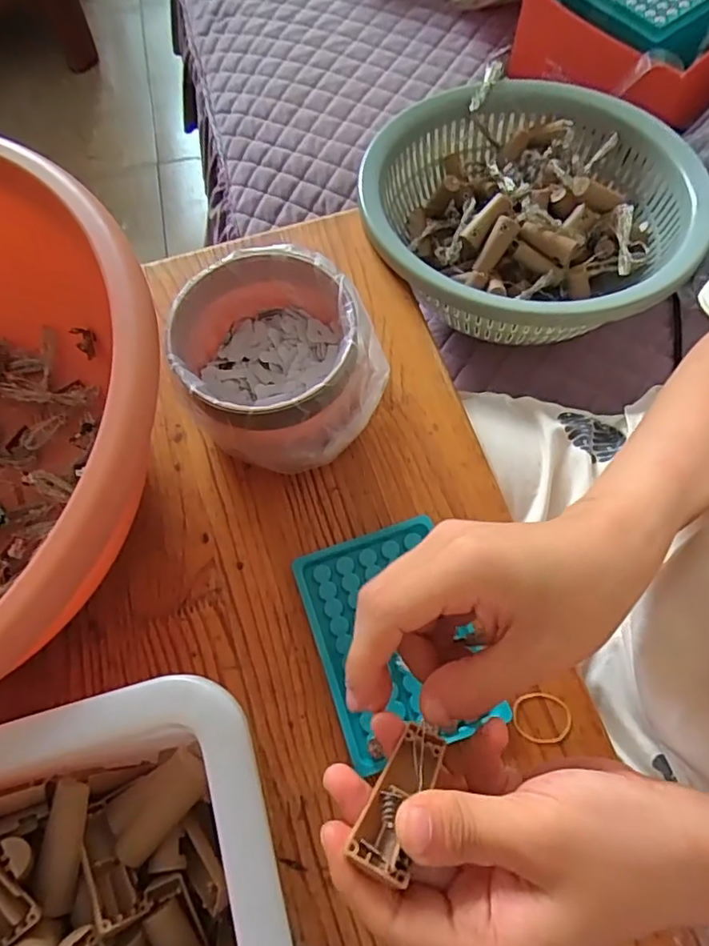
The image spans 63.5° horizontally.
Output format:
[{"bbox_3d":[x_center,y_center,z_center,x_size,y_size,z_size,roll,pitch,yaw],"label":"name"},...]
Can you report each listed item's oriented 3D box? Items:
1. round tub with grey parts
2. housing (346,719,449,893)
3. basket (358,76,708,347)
[{"bbox_3d":[-0.050,-0.074,0.374,0.115,0.069,0.123,0,68,1],"label":"round tub with grey parts"},{"bbox_3d":[0.018,0.111,0.198,0.016,0.008,0.049,26,44,12],"label":"housing"},{"bbox_3d":[0.147,-0.227,0.510,0.268,0.090,0.280,17,69,8],"label":"basket"}]

